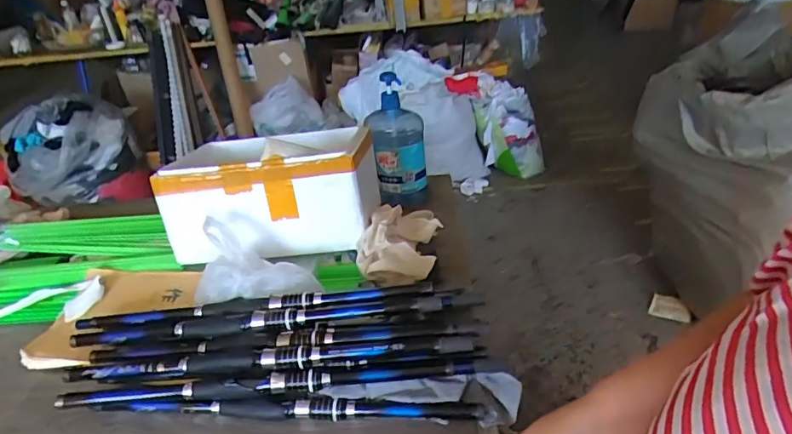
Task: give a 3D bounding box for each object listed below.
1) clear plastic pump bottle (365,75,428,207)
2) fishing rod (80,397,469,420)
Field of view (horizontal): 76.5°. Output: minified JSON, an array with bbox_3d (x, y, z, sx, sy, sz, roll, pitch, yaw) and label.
[{"bbox_3d":[0.004,-0.148,1.013,0.106,0.258,0.106,-5,33,3],"label":"clear plastic pump bottle"},{"bbox_3d":[-0.146,0.241,0.633,0.490,0.024,0.020,-3,33,6],"label":"fishing rod"}]

